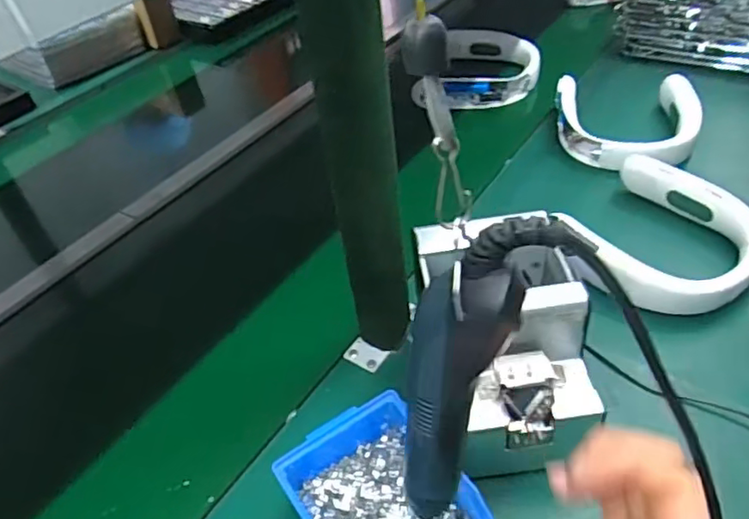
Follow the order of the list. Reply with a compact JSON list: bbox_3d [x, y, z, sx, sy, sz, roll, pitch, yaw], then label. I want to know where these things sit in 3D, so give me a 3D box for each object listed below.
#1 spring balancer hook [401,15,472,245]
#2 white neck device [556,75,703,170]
[{"bbox_3d":[0.022,-0.038,0.198,0.019,0.083,0.014,3,45,9],"label":"spring balancer hook"},{"bbox_3d":[0.365,-0.194,0.863,0.193,0.056,0.217,7,46,13],"label":"white neck device"}]

